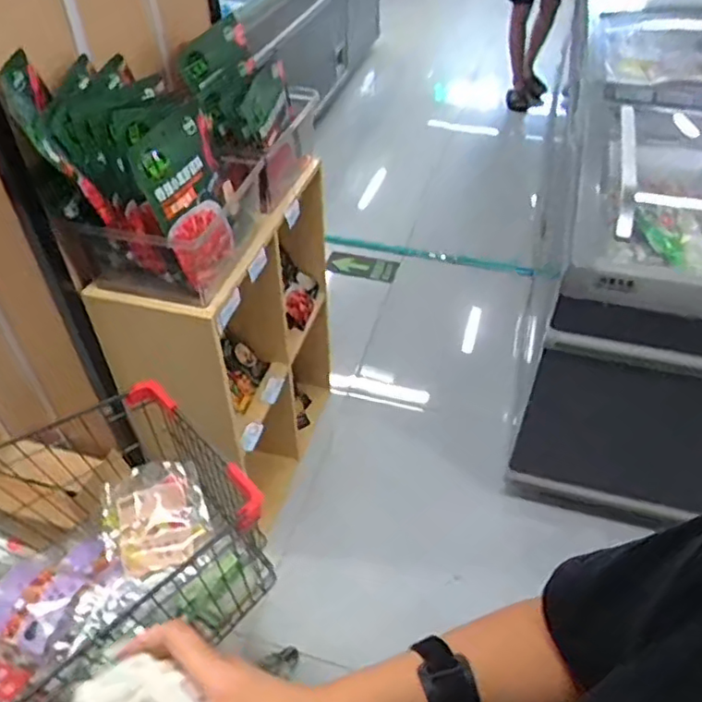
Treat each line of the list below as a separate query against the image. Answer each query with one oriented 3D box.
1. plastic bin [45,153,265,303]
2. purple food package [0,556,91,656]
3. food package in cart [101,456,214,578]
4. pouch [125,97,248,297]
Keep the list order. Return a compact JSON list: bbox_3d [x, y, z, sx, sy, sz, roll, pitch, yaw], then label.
[{"bbox_3d":[-0.326,-0.251,1.158,0.241,0.134,0.329,10,45,10],"label":"plastic bin"},{"bbox_3d":[-0.489,0.382,0.948,0.144,0.062,0.119,19,47,19],"label":"purple food package"},{"bbox_3d":[-0.322,0.273,1.015,0.160,0.059,0.173,-16,46,-17],"label":"food package in cart"},{"bbox_3d":[-0.260,-0.257,1.043,0.025,0.268,0.188,8,45,30],"label":"pouch"}]

